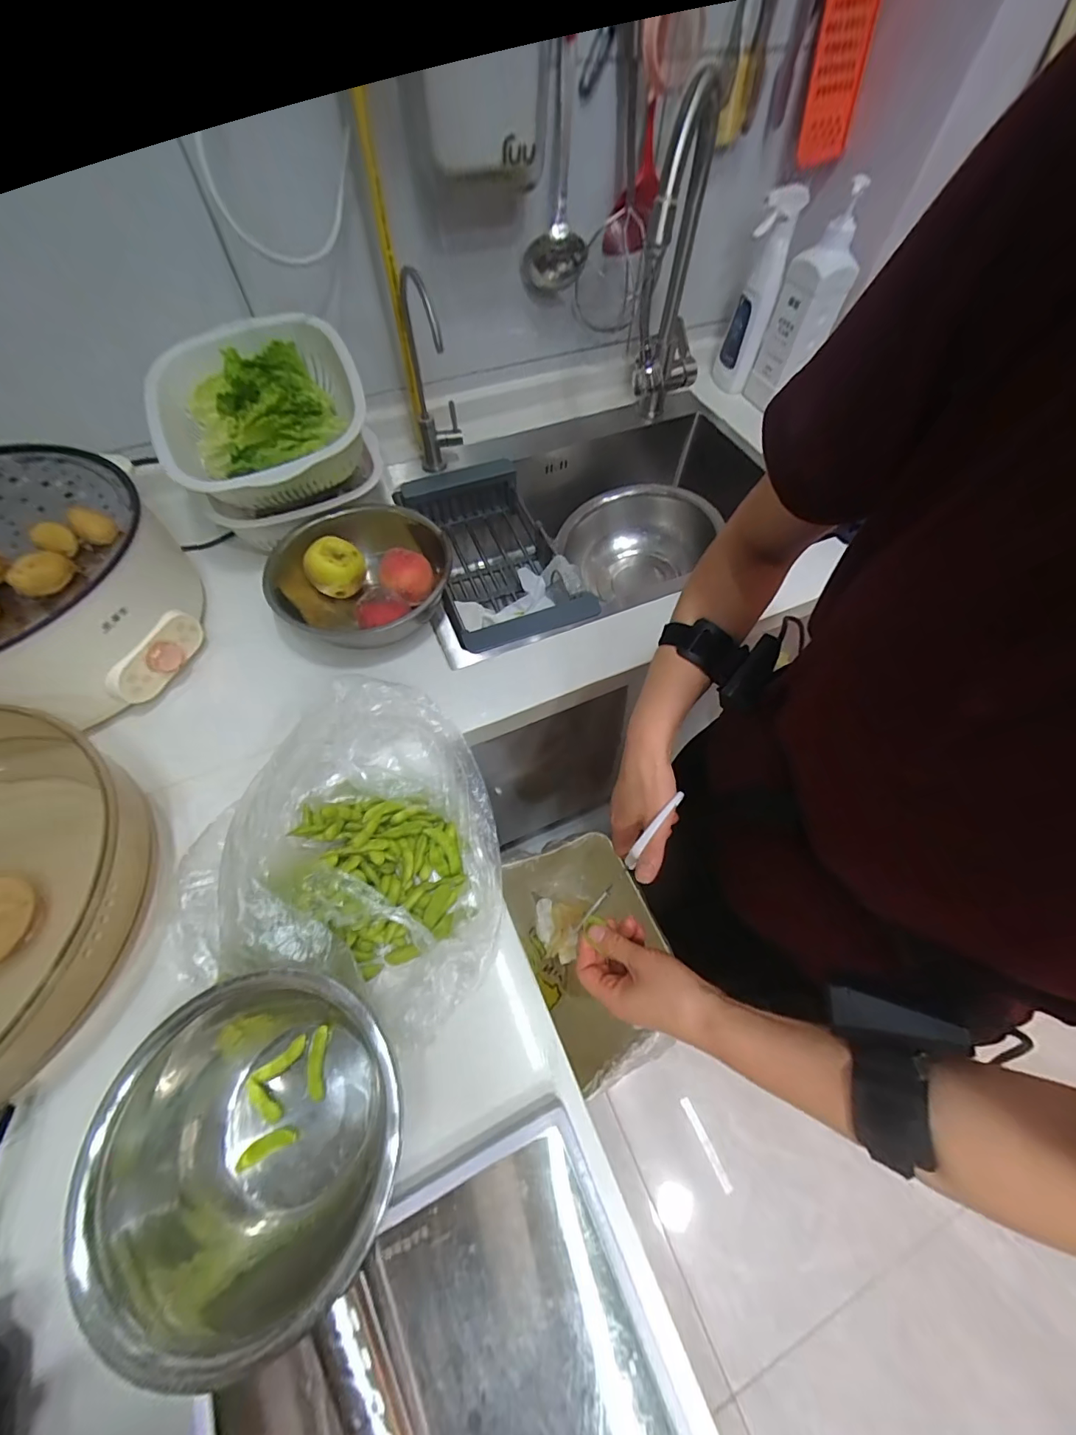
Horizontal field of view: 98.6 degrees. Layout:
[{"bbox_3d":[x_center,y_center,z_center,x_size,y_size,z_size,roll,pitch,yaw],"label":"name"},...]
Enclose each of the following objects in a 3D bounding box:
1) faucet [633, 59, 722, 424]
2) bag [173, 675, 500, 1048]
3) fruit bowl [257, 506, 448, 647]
[{"bbox_3d":[0.203,-0.591,0.661,0.075,0.378,0.290,17,59,10],"label":"faucet"},{"bbox_3d":[-0.162,0.113,0.423,0.239,0.126,0.292,-5,58,-3],"label":"bag"},{"bbox_3d":[-0.229,-0.179,0.606,0.193,0.088,0.189,0,58,0],"label":"fruit bowl"}]

